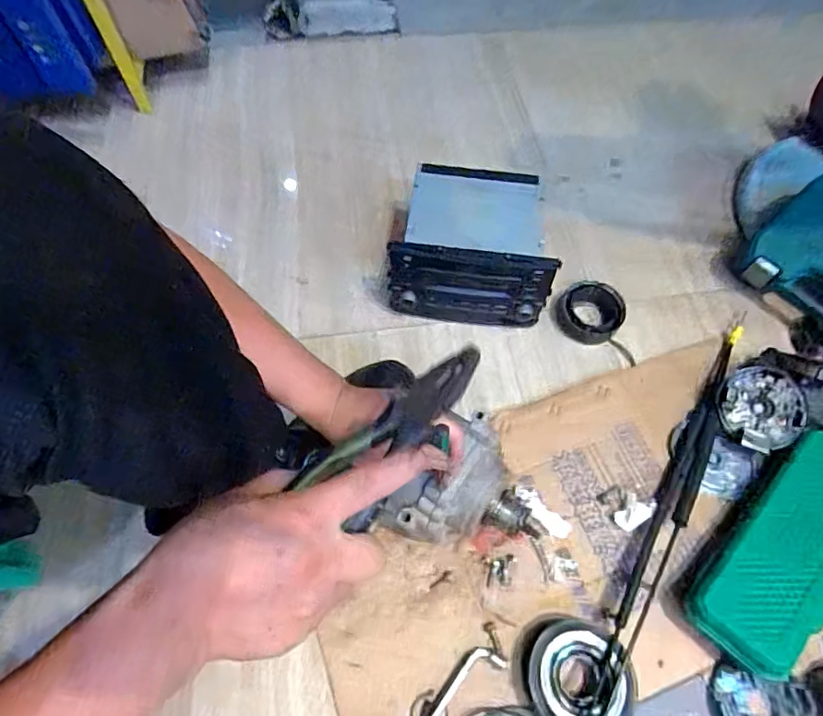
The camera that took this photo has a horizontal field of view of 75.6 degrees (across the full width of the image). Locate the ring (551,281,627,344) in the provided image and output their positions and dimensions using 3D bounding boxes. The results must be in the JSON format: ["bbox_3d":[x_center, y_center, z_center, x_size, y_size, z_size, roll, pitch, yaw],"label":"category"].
[{"bbox_3d":[0.253,-0.066,0.748,0.092,0.028,0.084,0,62,0],"label":"ring"}]

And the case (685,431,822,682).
[{"bbox_3d":[0.411,0.197,0.580,0.296,0.057,0.105,-41,70,-20],"label":"case"}]

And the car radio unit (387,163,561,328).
[{"bbox_3d":[0.089,-0.157,0.738,0.202,0.125,0.192,9,62,5],"label":"car radio unit"}]

